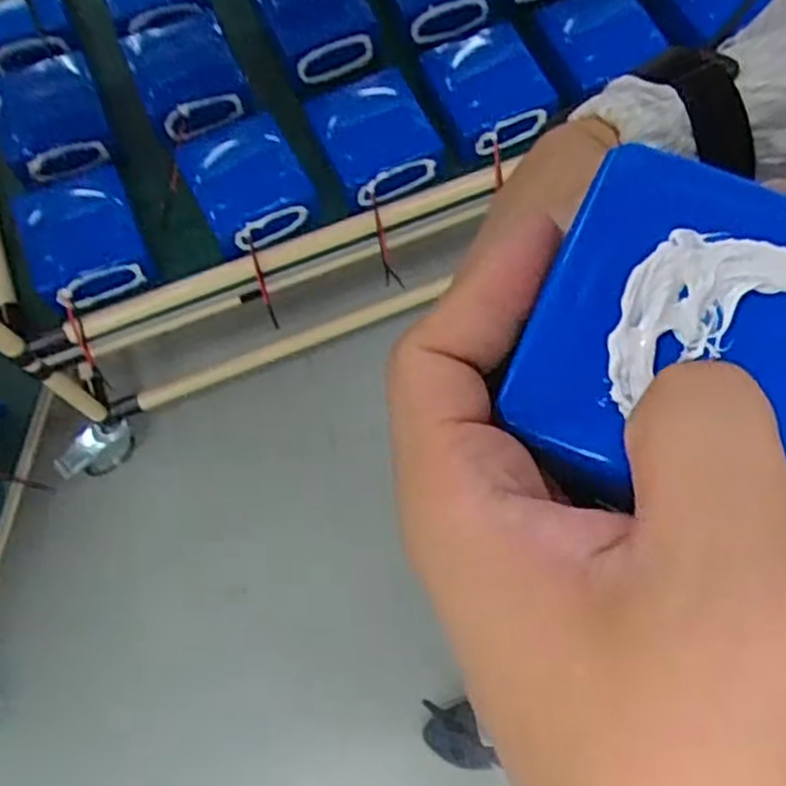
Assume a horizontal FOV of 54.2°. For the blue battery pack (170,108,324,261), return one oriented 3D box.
[{"bbox_3d":[-0.193,-0.282,1.014,0.148,0.084,0.173,-27,72,-7],"label":"blue battery pack"}]

